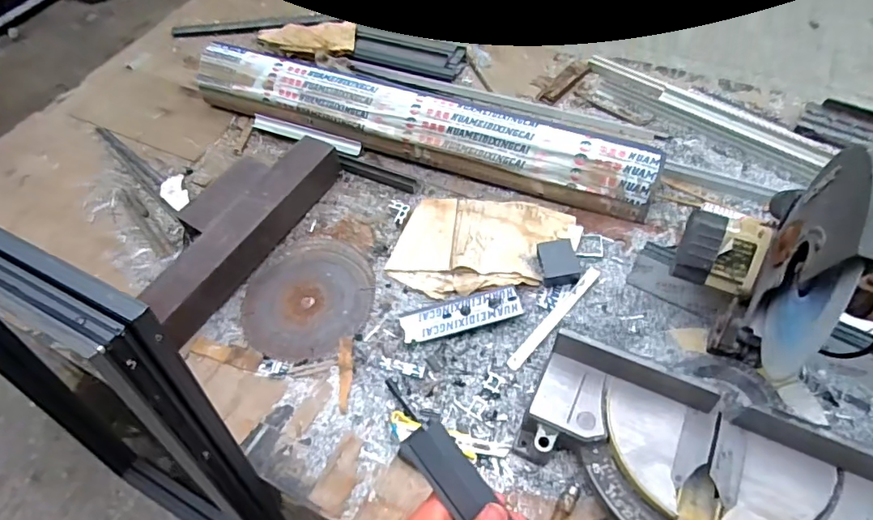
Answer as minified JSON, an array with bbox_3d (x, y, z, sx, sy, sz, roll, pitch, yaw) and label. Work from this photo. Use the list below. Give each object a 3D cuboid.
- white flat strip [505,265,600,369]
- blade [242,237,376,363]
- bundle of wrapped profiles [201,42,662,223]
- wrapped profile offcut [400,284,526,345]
[{"bbox_3d":[0.203,0.097,0.913,0.027,0.004,0.240,33,66,30],"label":"white flat strip"},{"bbox_3d":[-0.239,0.068,0.993,0.232,0.011,0.261,6,52,7],"label":"blade"},{"bbox_3d":[-0.067,-0.293,1.131,1.039,0.114,0.125,17,58,17],"label":"bundle of wrapped profiles"},{"bbox_3d":[0.042,0.095,0.920,0.205,0.025,0.057,-11,54,-2],"label":"wrapped profile offcut"}]

